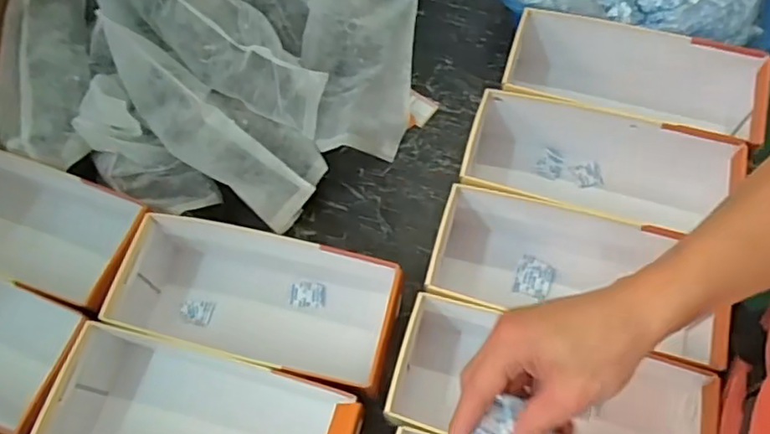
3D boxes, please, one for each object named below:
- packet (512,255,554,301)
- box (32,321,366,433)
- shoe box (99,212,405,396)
[{"bbox_3d":[0.164,0.065,0.663,0.040,0.004,0.046,19,68,11],"label":"packet"},{"bbox_3d":[-0.171,0.203,0.578,0.289,0.089,0.137,14,67,9],"label":"box"},{"bbox_3d":[-0.141,0.087,0.628,0.281,0.090,0.129,11,67,8],"label":"shoe box"}]

